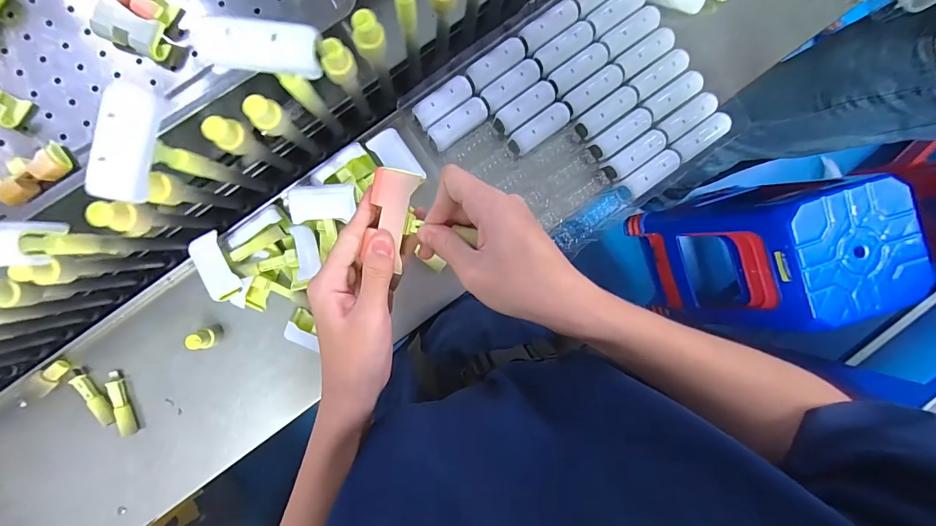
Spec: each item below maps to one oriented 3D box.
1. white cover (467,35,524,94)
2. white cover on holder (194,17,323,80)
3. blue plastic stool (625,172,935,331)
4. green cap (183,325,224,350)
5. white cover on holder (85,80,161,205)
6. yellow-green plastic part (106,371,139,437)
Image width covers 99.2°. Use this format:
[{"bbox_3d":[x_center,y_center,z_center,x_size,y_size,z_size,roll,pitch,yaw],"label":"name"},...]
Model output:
[{"bbox_3d":[0.036,-0.247,0.493,0.077,0.018,0.029,-37,94,-3],"label":"white cover"},{"bbox_3d":[-0.136,-0.140,0.261,0.072,0.017,0.032,0,91,-4],"label":"white cover on holder"},{"bbox_3d":[0.768,-0.031,1.074,0.314,0.571,0.325,-19,93,-4],"label":"blue plastic stool"},{"bbox_3d":[-0.321,0.092,0.486,0.019,0.039,0.023,-30,93,-3],"label":"green cap"},{"bbox_3d":[-0.224,-0.078,0.262,0.022,0.025,0.075,18,90,-4],"label":"white cover on holder"},{"bbox_3d":[-0.431,0.177,0.494,0.016,0.012,0.081,-10,92,-4],"label":"yellow-green plastic part"}]

